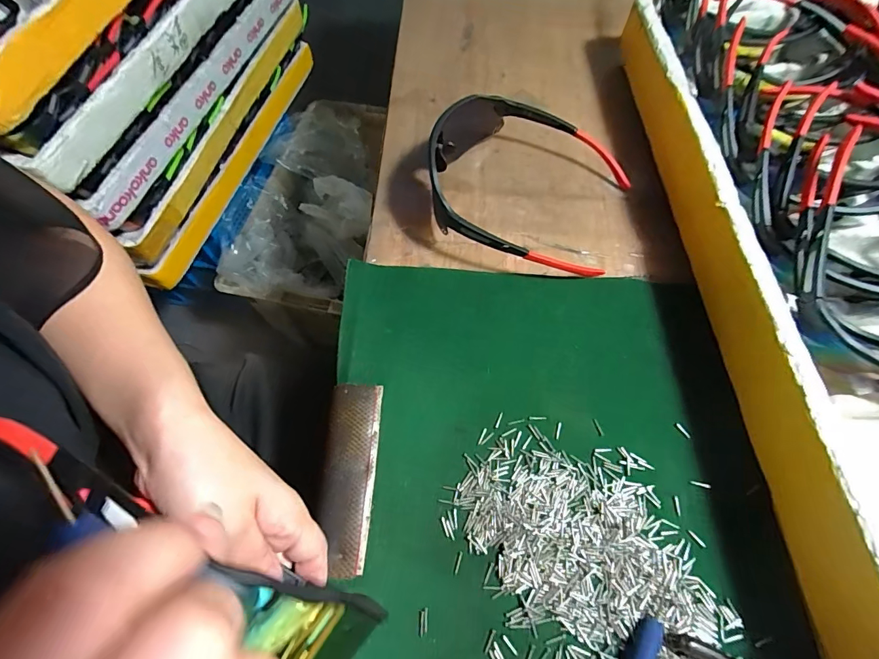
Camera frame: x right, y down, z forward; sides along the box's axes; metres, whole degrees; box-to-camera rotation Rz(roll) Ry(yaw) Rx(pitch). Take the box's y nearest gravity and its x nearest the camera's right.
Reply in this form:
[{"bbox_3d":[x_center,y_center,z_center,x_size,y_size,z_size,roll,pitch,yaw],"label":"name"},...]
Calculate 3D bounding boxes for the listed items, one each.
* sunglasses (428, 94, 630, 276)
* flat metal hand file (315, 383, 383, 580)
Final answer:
[{"bbox_3d":[0.076,-0.128,0.363,0.166,0.055,0.163,20,65,10],"label":"sunglasses"},{"bbox_3d":[-0.060,0.093,0.277,0.035,0.006,0.117,1,63,1],"label":"flat metal hand file"}]

